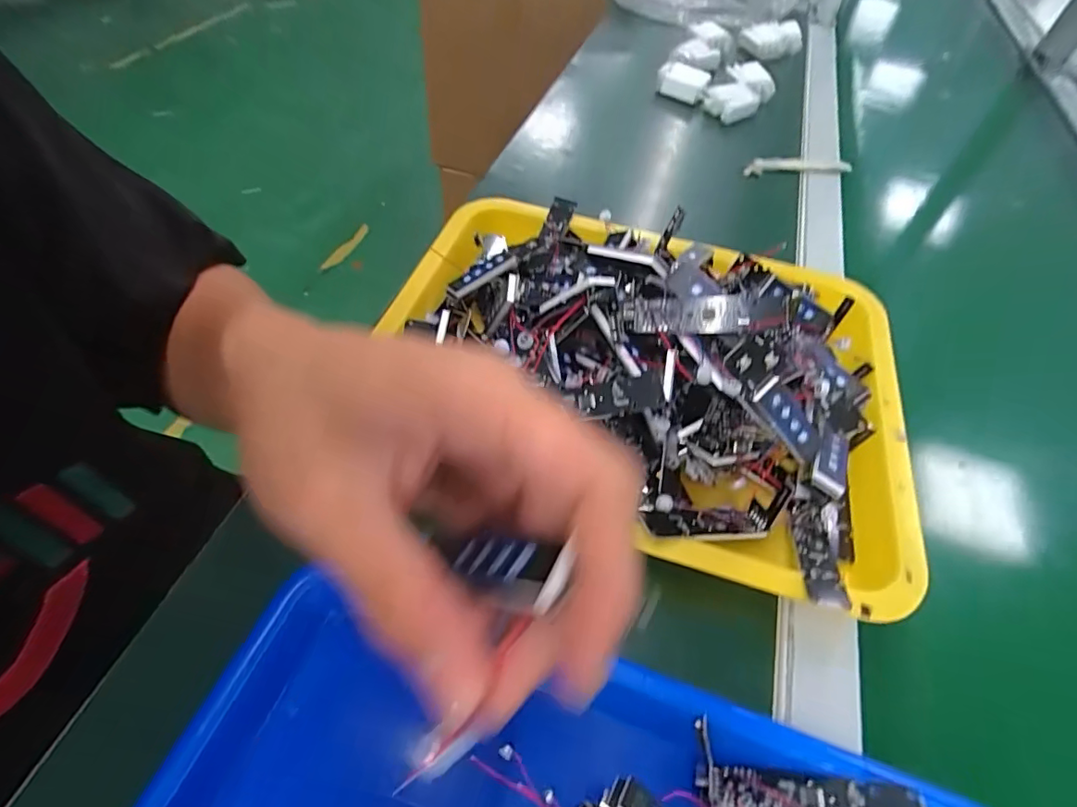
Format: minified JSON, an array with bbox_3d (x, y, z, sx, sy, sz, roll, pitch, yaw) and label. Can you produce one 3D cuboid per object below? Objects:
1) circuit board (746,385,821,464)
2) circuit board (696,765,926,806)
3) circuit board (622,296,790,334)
[{"bbox_3d":[0.131,0.010,0.276,0.018,0.004,0.050,-43,106,7],"label":"circuit board"},{"bbox_3d":[0.107,0.159,0.209,0.080,0.016,0.019,-1,52,14],"label":"circuit board"},{"bbox_3d":[0.087,-0.047,0.277,0.077,0.009,0.020,0,85,14],"label":"circuit board"}]

